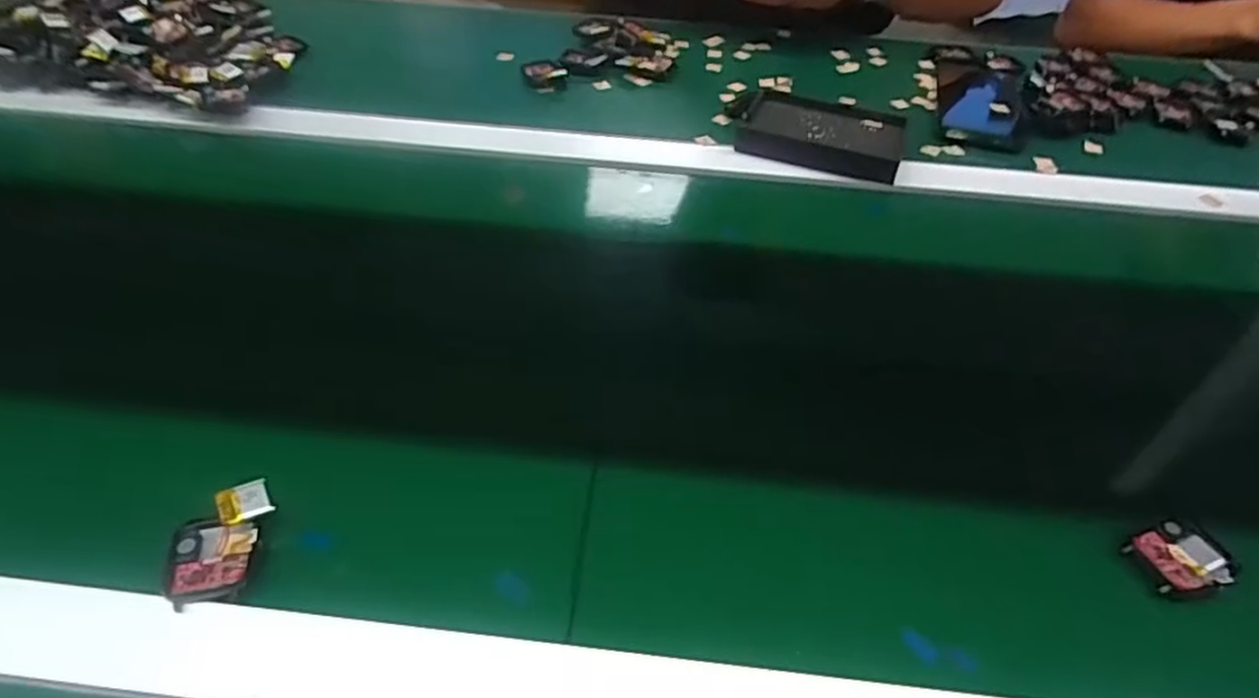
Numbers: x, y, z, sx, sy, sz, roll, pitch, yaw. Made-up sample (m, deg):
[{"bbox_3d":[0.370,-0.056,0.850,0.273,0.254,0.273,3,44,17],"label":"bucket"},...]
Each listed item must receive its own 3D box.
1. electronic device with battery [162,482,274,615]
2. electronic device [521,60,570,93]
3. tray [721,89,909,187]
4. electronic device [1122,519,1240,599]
[{"bbox_3d":[-0.190,0.091,0.326,0.039,0.020,0.055,-5,46,-8],"label":"electronic device with battery"},{"bbox_3d":[-0.083,-0.271,0.693,0.041,0.018,0.037,-9,47,-12],"label":"electronic device"},{"bbox_3d":[0.164,-0.196,0.628,0.155,0.021,0.096,19,48,15],"label":"tray"},{"bbox_3d":[0.272,0.103,0.344,0.047,0.009,0.036,-17,49,-19],"label":"electronic device"}]

